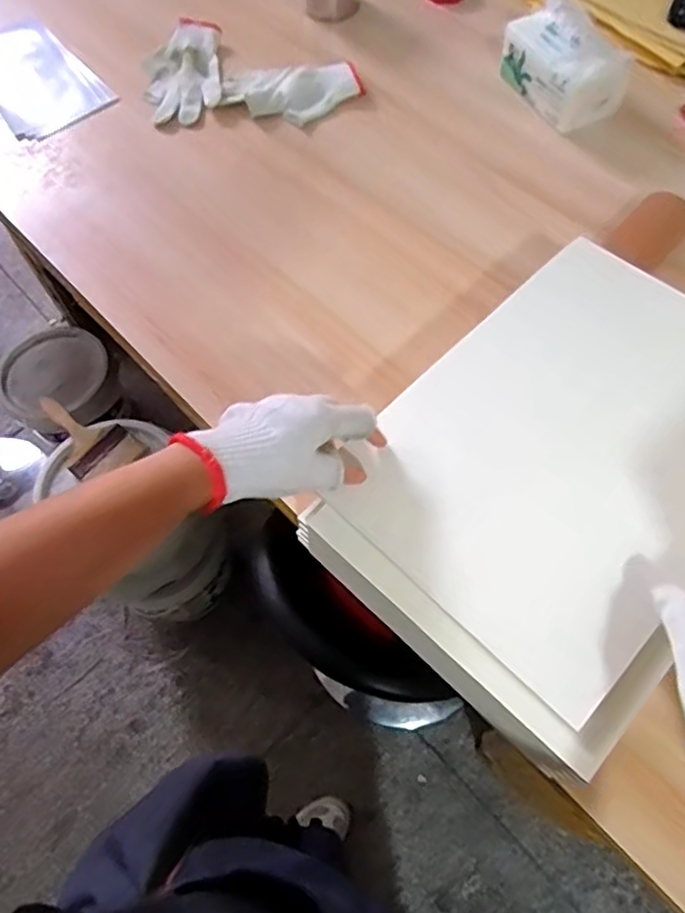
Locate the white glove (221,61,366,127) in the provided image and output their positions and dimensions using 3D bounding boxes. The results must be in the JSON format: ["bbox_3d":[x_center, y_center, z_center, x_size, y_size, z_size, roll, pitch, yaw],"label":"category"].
[{"bbox_3d":[-0.069,-0.498,0.866,0.186,0.021,0.091,3,64,3],"label":"white glove"}]

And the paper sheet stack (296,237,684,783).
[{"bbox_3d":[0.192,0.012,0.534,0.272,0.056,0.387,40,71,19],"label":"paper sheet stack"}]

